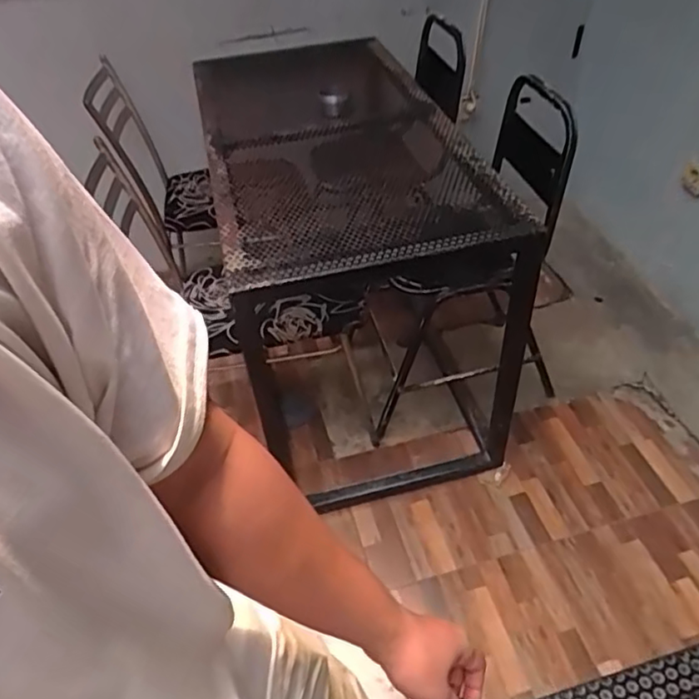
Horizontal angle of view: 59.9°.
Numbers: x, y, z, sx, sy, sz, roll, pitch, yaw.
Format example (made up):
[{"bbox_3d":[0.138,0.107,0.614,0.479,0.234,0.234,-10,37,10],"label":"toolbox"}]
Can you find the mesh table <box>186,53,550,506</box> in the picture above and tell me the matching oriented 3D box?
[{"bbox_3d":[-0.013,-0.290,1.711,0.689,0.743,1.229,-16,46,-9],"label":"mesh table"}]

